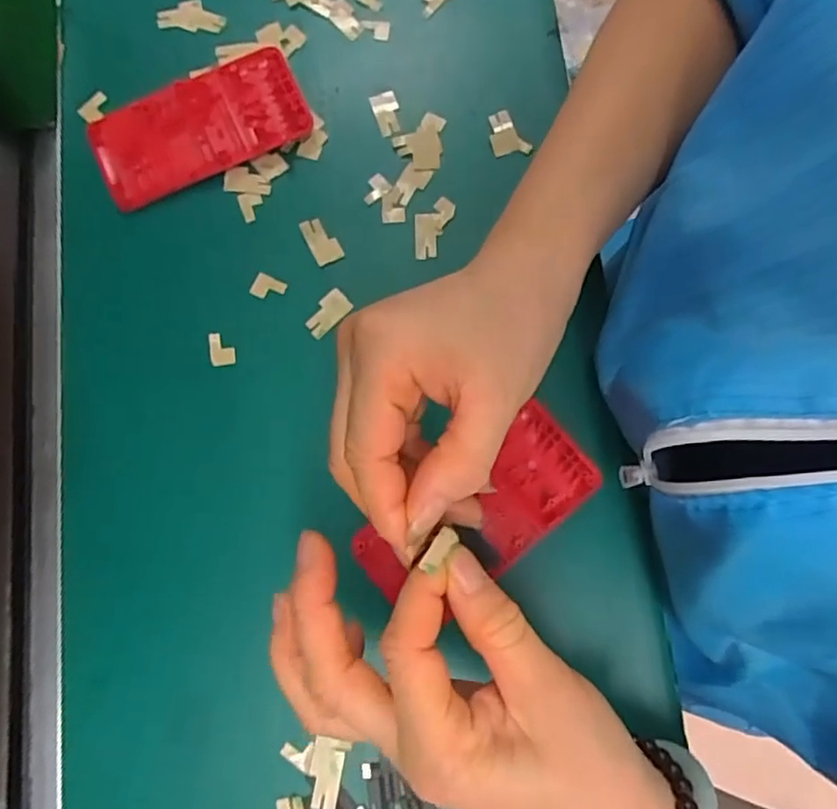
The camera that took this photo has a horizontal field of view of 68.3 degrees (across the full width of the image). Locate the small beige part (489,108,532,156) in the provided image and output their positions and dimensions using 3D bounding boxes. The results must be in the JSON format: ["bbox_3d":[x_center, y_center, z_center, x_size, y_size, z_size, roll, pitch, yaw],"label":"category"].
[{"bbox_3d":[0.053,-0.162,0.372,0.021,0.007,0.030,-15,79,-4],"label":"small beige part"}]

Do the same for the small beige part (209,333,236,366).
[{"bbox_3d":[-0.108,-0.031,0.340,0.013,0.004,0.018,-8,78,-2],"label":"small beige part"}]

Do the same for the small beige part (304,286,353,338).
[{"bbox_3d":[-0.051,-0.051,0.343,0.016,0.004,0.028,41,81,7],"label":"small beige part"}]

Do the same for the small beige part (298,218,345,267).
[{"bbox_3d":[-0.055,-0.094,0.351,0.016,0.005,0.027,-26,80,-6],"label":"small beige part"}]

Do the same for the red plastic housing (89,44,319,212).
[{"bbox_3d":[-0.129,-0.164,0.362,0.122,0.015,0.062,-26,80,-6],"label":"red plastic housing"}]

